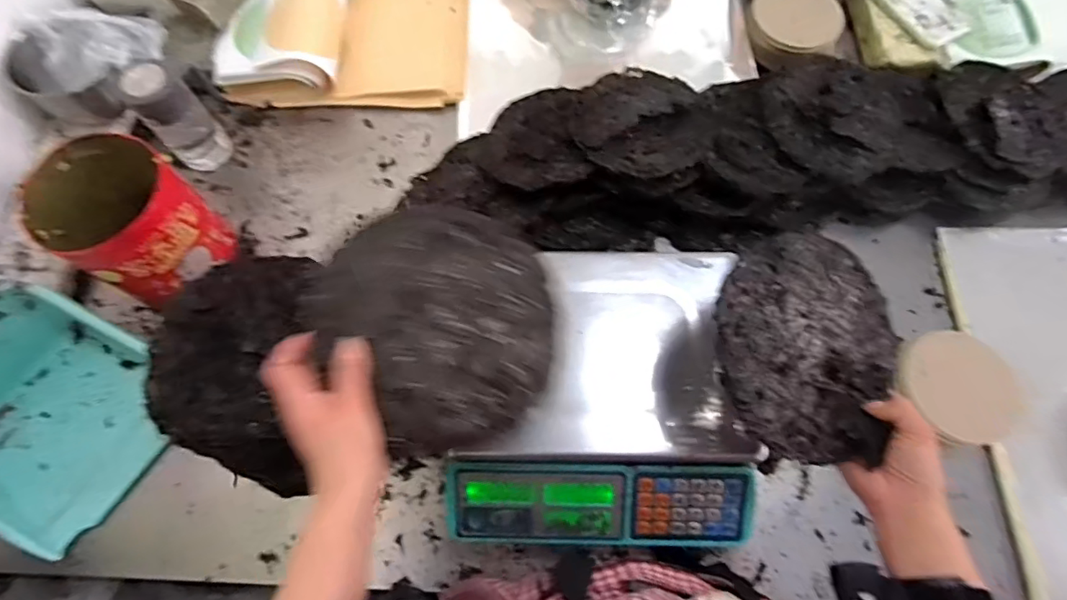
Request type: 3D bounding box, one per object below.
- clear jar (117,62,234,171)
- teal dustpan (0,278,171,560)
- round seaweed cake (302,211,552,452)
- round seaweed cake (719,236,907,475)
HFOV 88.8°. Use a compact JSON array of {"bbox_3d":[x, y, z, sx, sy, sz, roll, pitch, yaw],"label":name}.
[{"bbox_3d":[-0.511,-0.261,0.786,0.076,0.158,0.058,-40,75,-13],"label":"clear jar"},{"bbox_3d":[-0.614,0.122,0.642,0.270,0.156,0.239,32,73,11],"label":"teal dustpan"},{"bbox_3d":[-0.068,0.016,0.438,0.170,0.020,0.185,2,78,-9],"label":"round seaweed cake"},{"bbox_3d":[0.244,0.037,0.473,0.190,0.017,0.185,4,78,-18],"label":"round seaweed cake"}]

